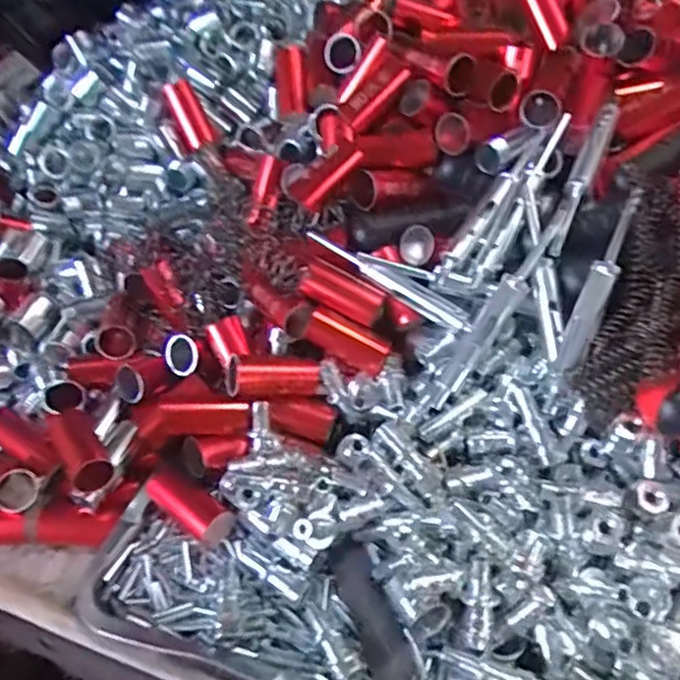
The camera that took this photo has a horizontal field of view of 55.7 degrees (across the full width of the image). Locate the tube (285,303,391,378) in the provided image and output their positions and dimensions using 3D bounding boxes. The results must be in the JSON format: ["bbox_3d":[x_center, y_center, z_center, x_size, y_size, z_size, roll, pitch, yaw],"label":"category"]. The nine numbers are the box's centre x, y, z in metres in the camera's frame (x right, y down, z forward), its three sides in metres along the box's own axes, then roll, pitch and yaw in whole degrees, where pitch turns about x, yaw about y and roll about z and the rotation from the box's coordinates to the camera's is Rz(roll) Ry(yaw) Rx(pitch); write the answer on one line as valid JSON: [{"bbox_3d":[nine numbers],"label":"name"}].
[{"bbox_3d":[-0.003,-0.002,0.480,0.075,0.031,0.025,28,45,-9],"label":"tube"}]

